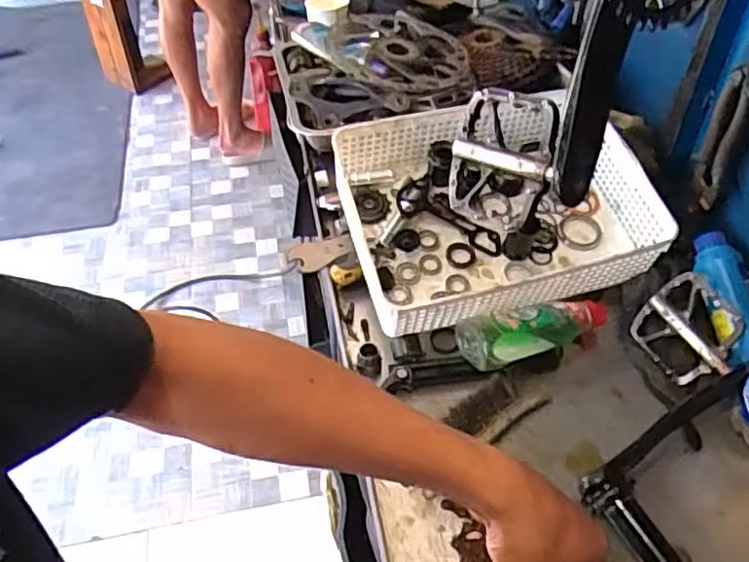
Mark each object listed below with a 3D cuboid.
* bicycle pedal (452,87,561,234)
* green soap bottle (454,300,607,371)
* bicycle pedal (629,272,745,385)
[{"bbox_3d":[0.097,-0.092,0.510,0.018,0.100,0.095,-7,24,-40],"label":"bicycle pedal"},{"bbox_3d":[0.169,0.056,0.701,0.162,0.052,0.060,-15,49,-10],"label":"green soap bottle"},{"bbox_3d":[0.320,0.051,0.674,0.035,0.095,0.100,0,39,-44],"label":"bicycle pedal"}]

